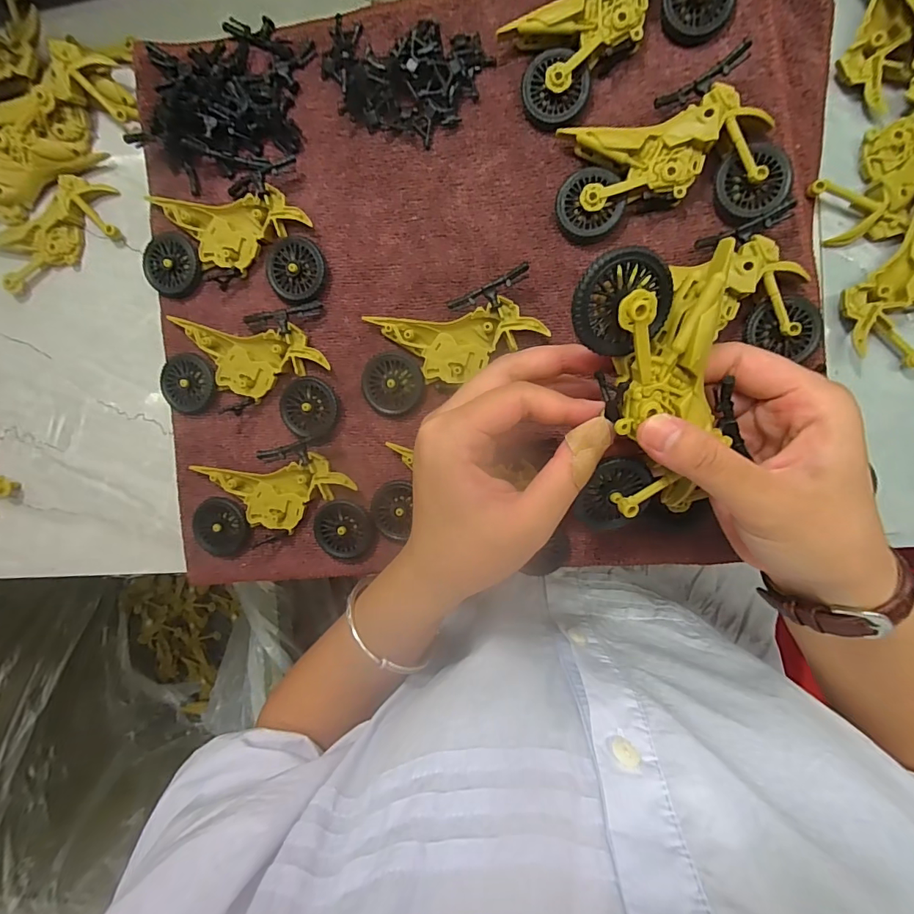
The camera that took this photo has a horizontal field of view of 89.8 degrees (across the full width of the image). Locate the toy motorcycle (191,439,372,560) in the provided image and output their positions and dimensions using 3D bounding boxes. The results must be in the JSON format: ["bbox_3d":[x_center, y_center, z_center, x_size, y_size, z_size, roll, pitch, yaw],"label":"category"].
[{"bbox_3d":[-0.111,0.027,0.290,0.116,0.016,0.070,0,95,7],"label":"toy motorcycle"}]

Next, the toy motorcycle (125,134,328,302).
[{"bbox_3d":[-0.139,-0.144,0.281,0.118,0.013,0.087,4,96,6],"label":"toy motorcycle"}]

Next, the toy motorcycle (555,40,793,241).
[{"bbox_3d":[0.114,-0.163,0.246,0.115,0.021,0.076,-2,95,7],"label":"toy motorcycle"}]

